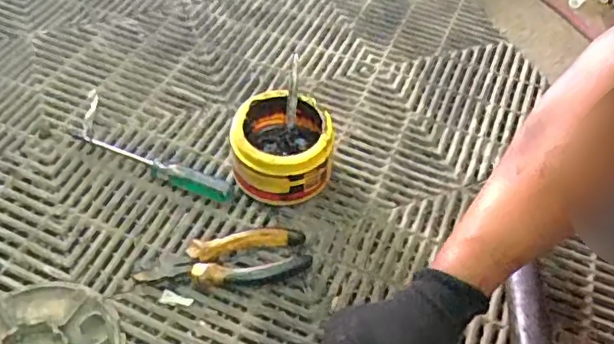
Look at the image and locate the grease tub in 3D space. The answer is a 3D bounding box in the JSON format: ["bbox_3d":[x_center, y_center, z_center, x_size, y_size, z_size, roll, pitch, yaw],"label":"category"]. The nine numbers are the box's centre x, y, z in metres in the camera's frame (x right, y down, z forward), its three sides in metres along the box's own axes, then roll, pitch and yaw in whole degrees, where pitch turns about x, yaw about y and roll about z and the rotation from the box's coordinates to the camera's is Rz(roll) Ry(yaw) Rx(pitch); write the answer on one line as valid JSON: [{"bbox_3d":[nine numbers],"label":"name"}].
[{"bbox_3d":[-0.027,-0.029,0.609,0.100,0.069,0.108,2,50,-2],"label":"grease tub"}]

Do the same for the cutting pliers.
[{"bbox_3d":[-0.076,0.084,0.547,0.154,0.026,0.045,-8,51,-10],"label":"cutting pliers"}]

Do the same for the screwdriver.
[{"bbox_3d":[-0.167,-0.009,0.611,0.185,0.019,0.021,18,51,11],"label":"screwdriver"}]

